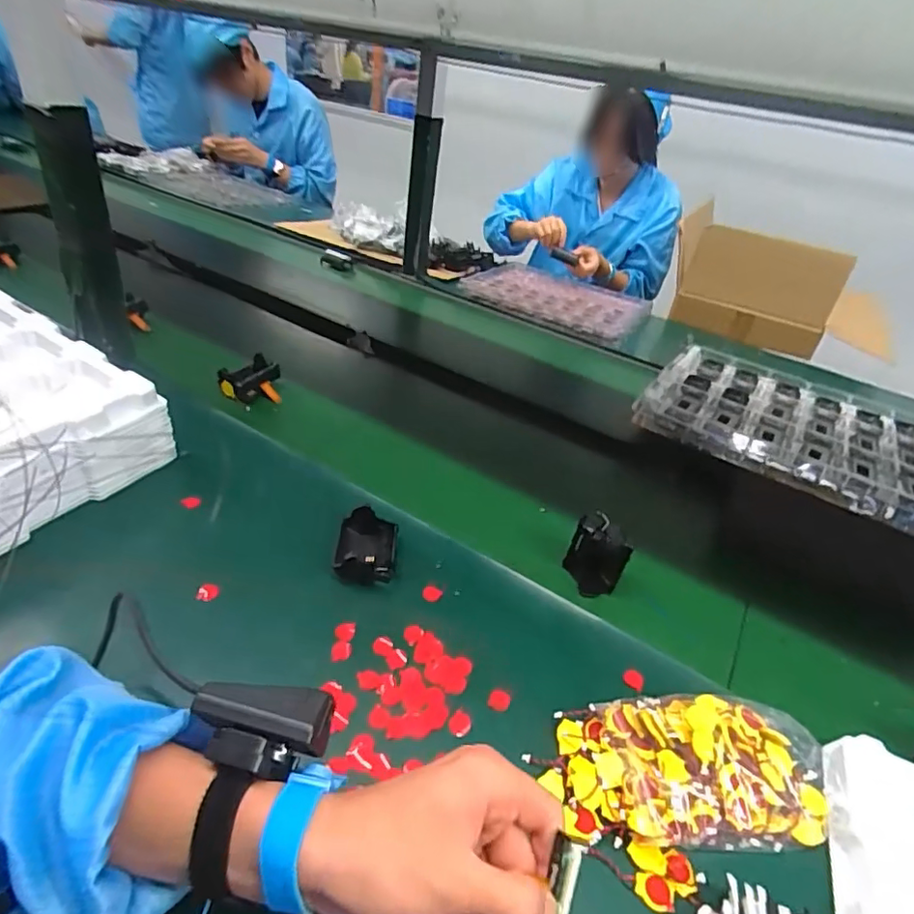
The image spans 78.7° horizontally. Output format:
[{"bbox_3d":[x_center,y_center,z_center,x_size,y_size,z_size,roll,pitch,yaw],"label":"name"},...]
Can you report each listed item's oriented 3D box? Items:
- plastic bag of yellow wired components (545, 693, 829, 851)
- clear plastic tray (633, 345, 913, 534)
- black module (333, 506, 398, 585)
[{"bbox_3d":[0.164,0.219,0.397,0.183,0.030,0.093,3,36,-6],"label":"plastic bag of yellow wired components"},{"bbox_3d":[0.550,-0.028,0.790,0.509,0.042,0.339,27,41,26],"label":"clear plastic tray"},{"bbox_3d":[-0.086,0.086,0.525,0.056,0.038,0.081,3,36,-5],"label":"black module"}]

